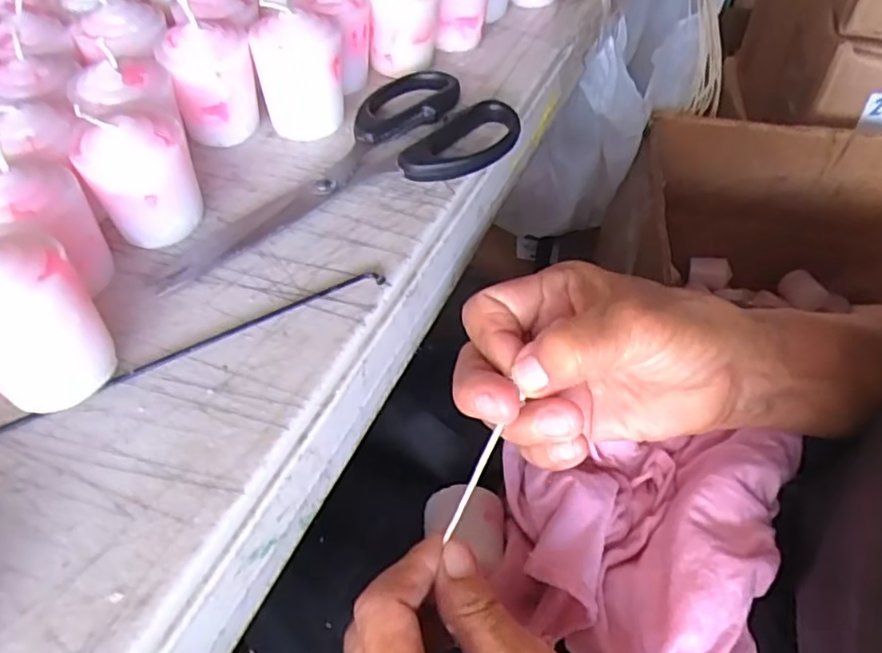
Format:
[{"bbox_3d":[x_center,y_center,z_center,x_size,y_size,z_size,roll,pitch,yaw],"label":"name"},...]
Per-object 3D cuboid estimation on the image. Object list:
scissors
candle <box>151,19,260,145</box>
[{"bbox_3d":[-0.041,-0.065,0.270,0.166,0.013,0.072,-37,59,-26],"label":"scissors"},{"bbox_3d":[-0.102,-0.108,0.281,0.035,0.048,0.031,-17,52,-13],"label":"candle"}]

